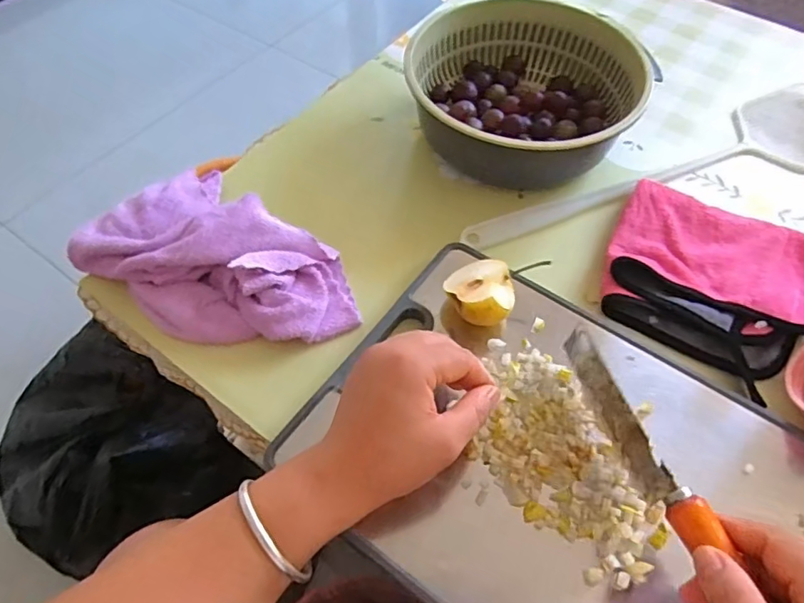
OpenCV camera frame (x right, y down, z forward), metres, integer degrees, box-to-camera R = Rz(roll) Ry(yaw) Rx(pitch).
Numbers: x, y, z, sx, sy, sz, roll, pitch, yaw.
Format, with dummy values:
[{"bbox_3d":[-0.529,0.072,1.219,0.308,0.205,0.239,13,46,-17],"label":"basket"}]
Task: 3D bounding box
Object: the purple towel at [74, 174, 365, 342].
[{"bbox_3d":[-0.156,-0.037,0.457,0.244,0.054,0.141,34,64,20],"label":"purple towel"}]

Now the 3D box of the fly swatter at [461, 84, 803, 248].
[{"bbox_3d":[0.268,-0.131,0.549,0.457,0.010,0.105,-19,60,-12],"label":"fly swatter"}]

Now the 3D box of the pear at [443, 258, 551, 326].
[{"bbox_3d":[0.066,-0.009,0.431,0.062,0.046,0.068,29,62,17],"label":"pear"}]

